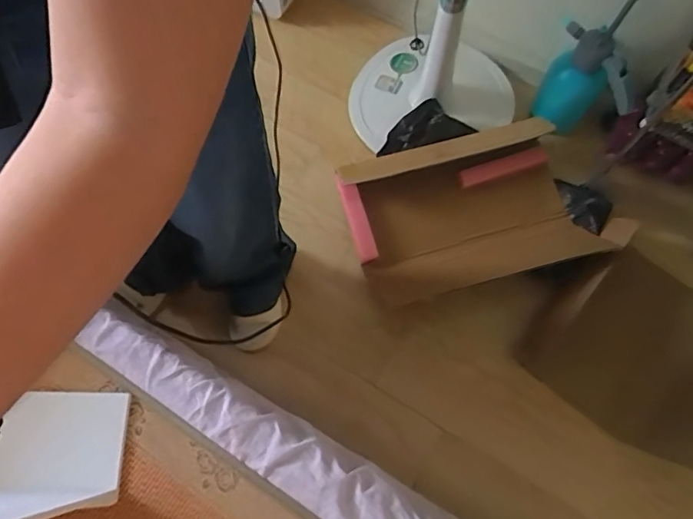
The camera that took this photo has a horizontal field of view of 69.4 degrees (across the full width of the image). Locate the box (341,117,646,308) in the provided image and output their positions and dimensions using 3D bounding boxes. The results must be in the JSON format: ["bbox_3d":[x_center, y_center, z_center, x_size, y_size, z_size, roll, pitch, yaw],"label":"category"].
[{"bbox_3d":[0.284,-0.122,1.157,0.569,0.131,0.363,-14,71,-5],"label":"box"}]

